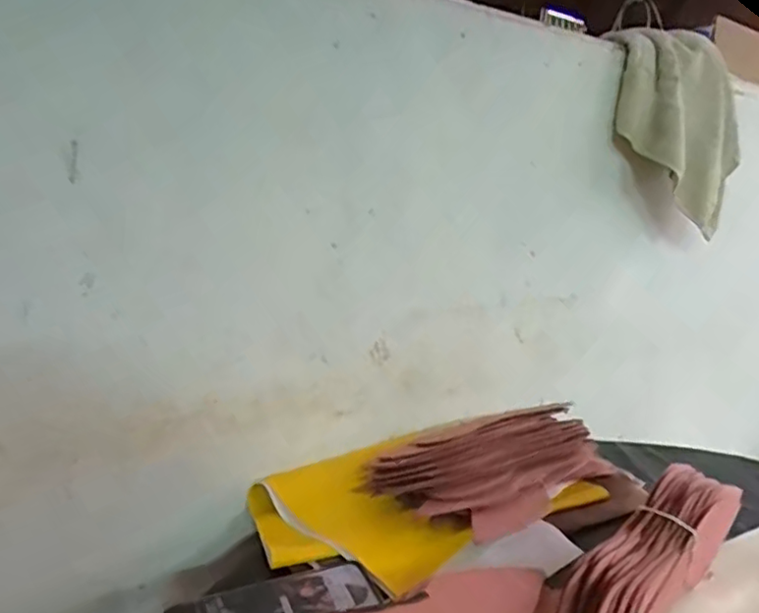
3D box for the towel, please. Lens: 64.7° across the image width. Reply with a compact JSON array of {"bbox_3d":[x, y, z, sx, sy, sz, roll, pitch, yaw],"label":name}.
[{"bbox_3d":[0.436,-0.264,0.842,0.307,0.170,0.041,41,-2,-21],"label":"towel"}]

